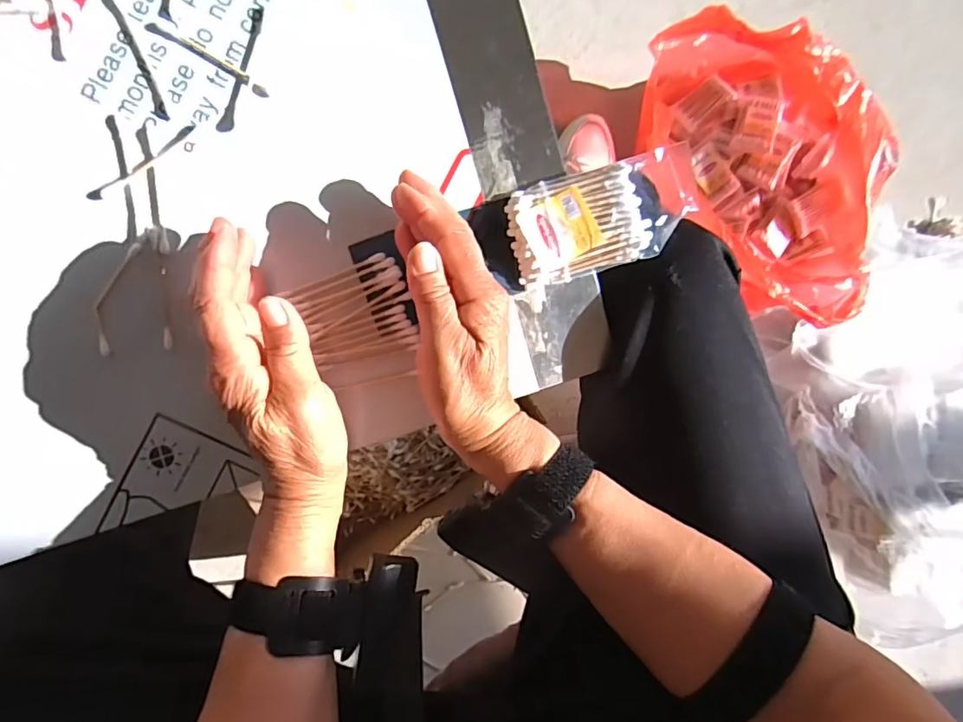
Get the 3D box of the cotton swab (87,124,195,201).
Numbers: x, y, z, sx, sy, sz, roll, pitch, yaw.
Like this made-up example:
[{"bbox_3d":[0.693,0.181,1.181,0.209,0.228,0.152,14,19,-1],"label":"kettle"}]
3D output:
[{"bbox_3d":[-0.198,-0.116,0.311,0.071,0.004,0.006,-39,97,-3],"label":"cotton swab"}]

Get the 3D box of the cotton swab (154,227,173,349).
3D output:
[{"bbox_3d":[-0.189,-0.043,0.317,0.008,0.004,0.071,-3,94,-7],"label":"cotton swab"}]

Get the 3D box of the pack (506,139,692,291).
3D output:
[{"bbox_3d":[0.077,-0.091,0.339,0.118,0.019,0.062,-16,95,-6],"label":"pack"}]

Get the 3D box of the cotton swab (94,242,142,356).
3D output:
[{"bbox_3d":[-0.218,-0.038,0.314,0.014,0.004,0.069,17,92,-8],"label":"cotton swab"}]

